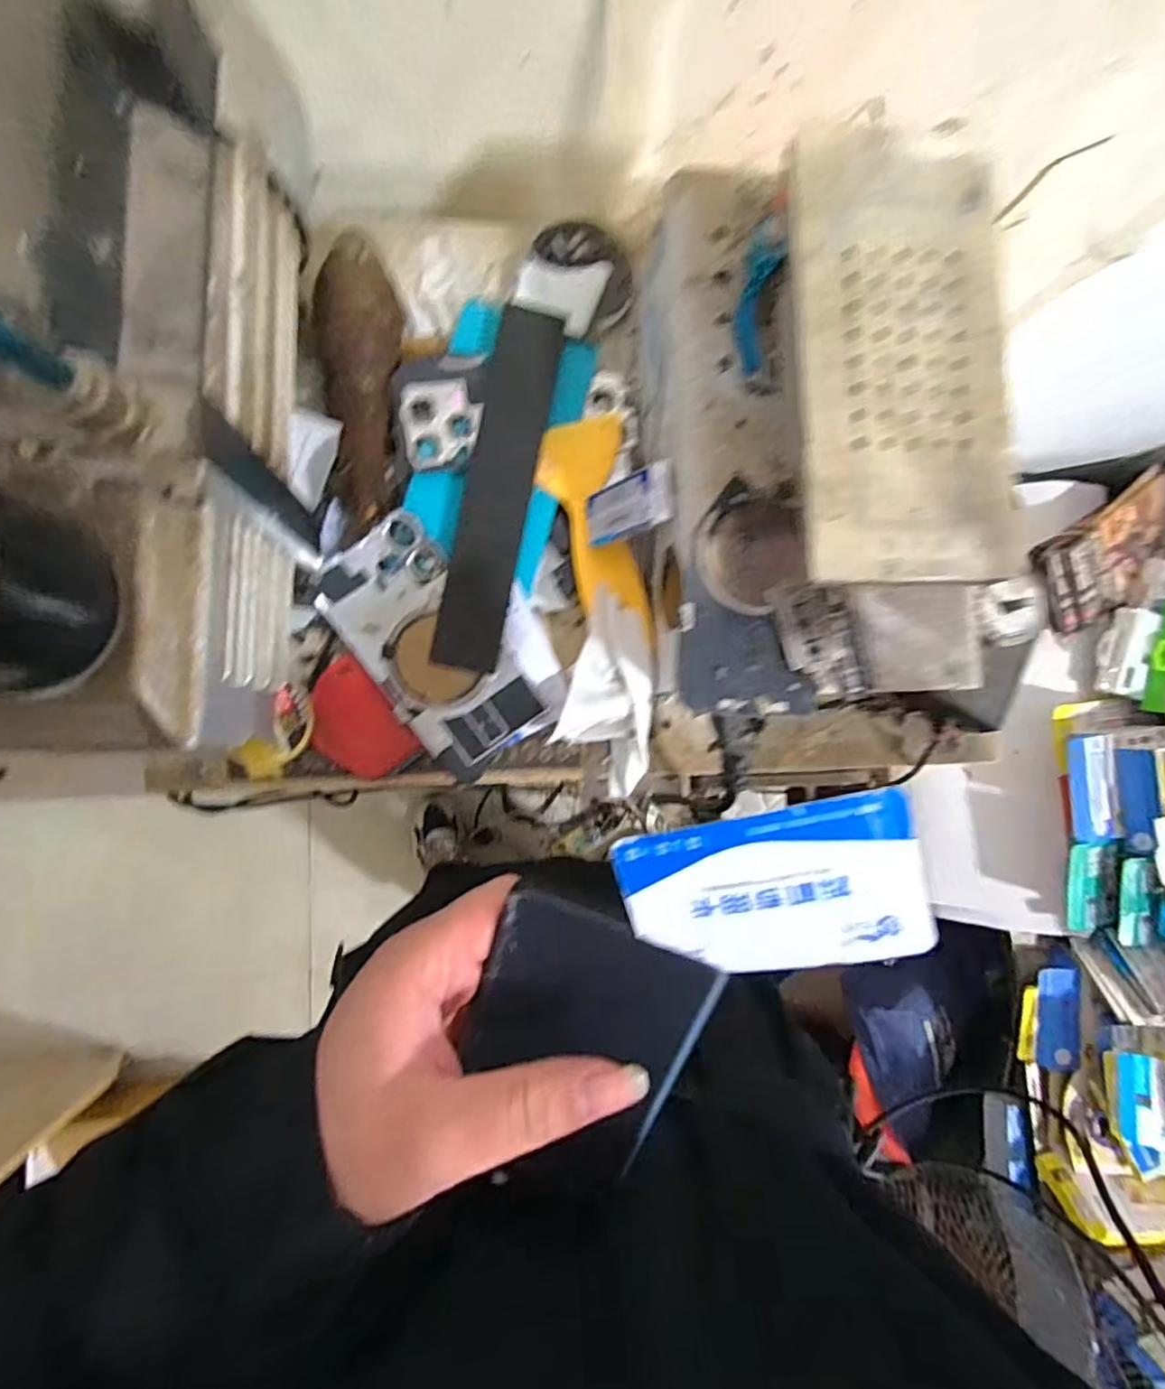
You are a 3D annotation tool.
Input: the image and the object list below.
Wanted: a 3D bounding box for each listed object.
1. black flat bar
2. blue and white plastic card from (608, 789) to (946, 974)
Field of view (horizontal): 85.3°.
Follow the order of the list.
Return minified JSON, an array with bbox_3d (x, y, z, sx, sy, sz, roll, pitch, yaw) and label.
[{"bbox_3d":[-0.042,-0.105,0.321,0.034,0.004,0.184,11,88,-12],"label":"black flat bar"},{"bbox_3d":[0.057,0.060,0.190,0.085,0.004,0.052,-13,103,13],"label":"blue and white plastic card"}]

